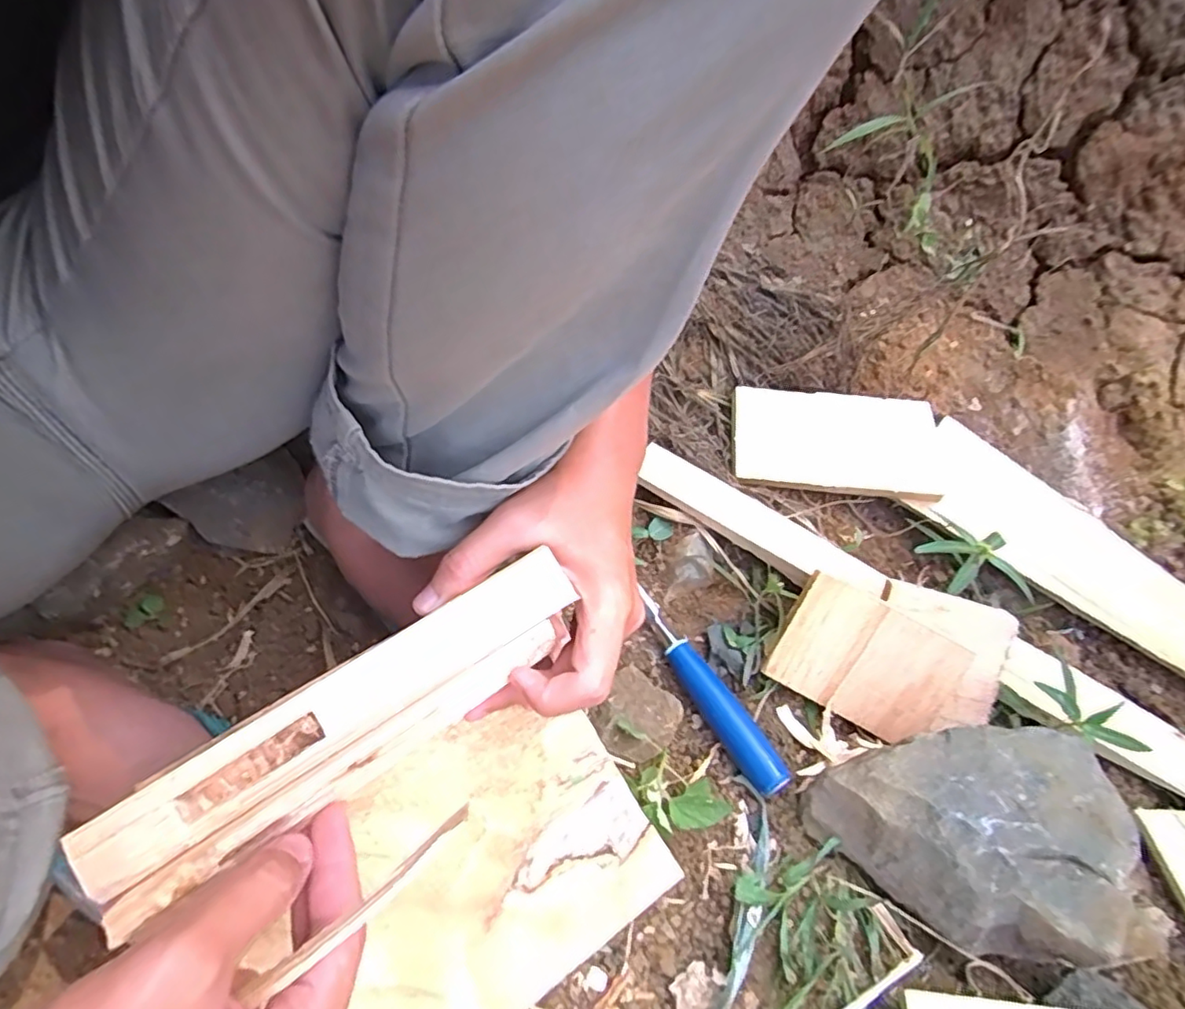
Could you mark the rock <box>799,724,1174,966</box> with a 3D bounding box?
[{"bbox_3d":[0.218,0.190,0.349,0.164,0.058,0.115,-8,48,-4],"label":"rock"}]

